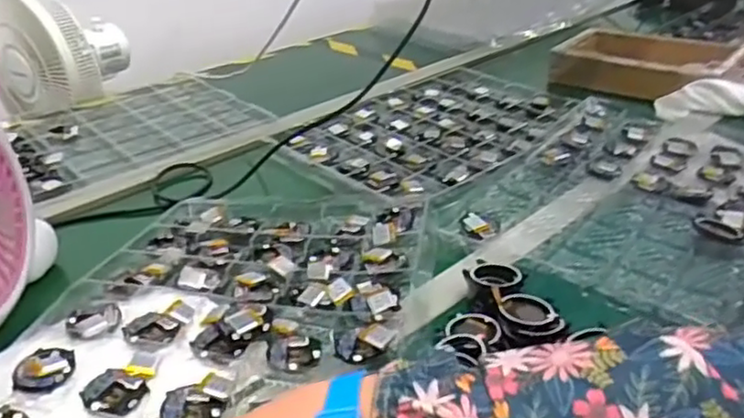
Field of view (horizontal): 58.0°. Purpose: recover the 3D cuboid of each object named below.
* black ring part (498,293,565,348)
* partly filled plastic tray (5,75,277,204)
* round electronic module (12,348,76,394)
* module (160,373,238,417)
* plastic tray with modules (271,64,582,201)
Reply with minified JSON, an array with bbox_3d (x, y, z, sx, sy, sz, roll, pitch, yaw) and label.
[{"bbox_3d":[0.131,0.095,0.567,0.046,0.033,0.050,-16,34,-20],"label":"black ring part"},{"bbox_3d":[-0.366,-0.125,1.014,0.351,0.015,0.304,-27,39,-34],"label":"partly filled plastic tray"},{"bbox_3d":[-0.248,0.118,0.508,0.042,0.010,0.046,-2,32,1],"label":"round electronic module"},{"bbox_3d":[-0.128,0.143,0.495,0.046,0.011,0.052,2,32,8],"label":"module"},{"bbox_3d":[0.094,-0.124,0.996,0.425,0.013,0.275,-27,38,-36],"label":"plastic tray with modules"}]

